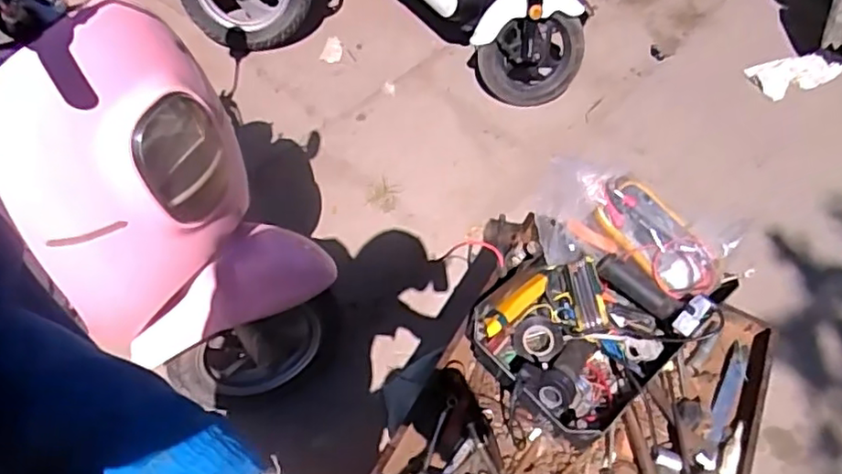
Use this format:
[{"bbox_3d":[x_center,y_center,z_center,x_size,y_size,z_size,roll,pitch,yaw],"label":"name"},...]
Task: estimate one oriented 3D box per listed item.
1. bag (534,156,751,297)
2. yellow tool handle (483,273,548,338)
[{"bbox_3d":[0.285,-0.007,0.854,0.262,0.069,0.143,21,53,7],"label":"bag"},{"bbox_3d":[0.124,0.089,0.833,0.126,0.015,0.024,-37,63,-26],"label":"yellow tool handle"}]

